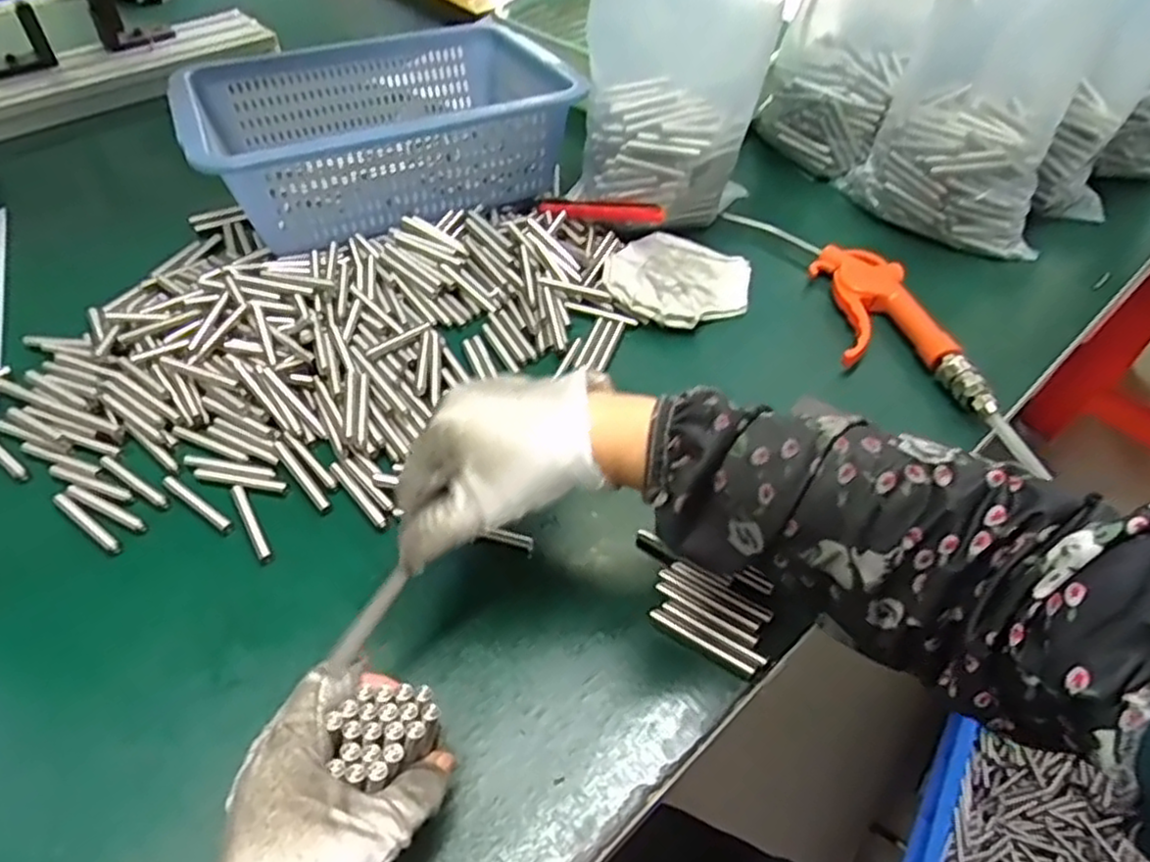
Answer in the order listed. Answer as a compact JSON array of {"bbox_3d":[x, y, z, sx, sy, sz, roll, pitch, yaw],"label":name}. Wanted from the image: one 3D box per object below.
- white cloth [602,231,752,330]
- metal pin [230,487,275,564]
[{"bbox_3d":[0.081,-0.120,0.561,0.104,0.022,0.110,23,52,19],"label":"white cloth"},{"bbox_3d":[-0.185,0.053,0.411,0.008,0.005,0.057,-26,54,-22],"label":"metal pin"}]

